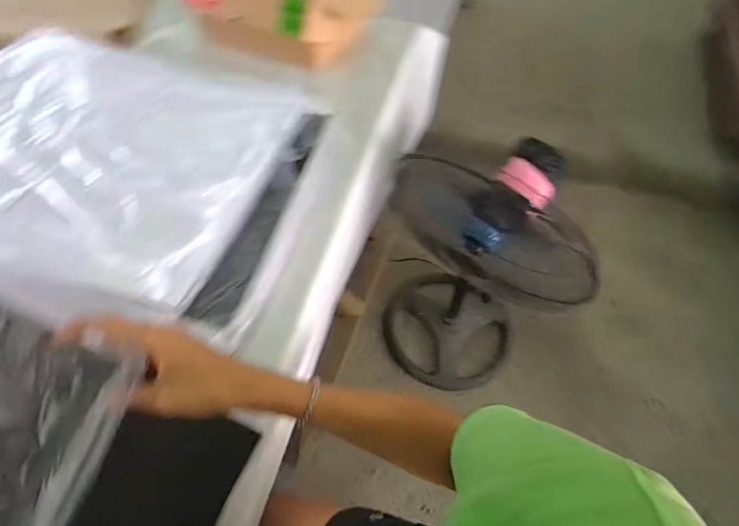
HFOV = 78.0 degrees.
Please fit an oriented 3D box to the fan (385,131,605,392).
[{"bbox_3d":[0.243,0.019,1.117,0.386,0.845,0.348,14,58,9],"label":"fan"}]

